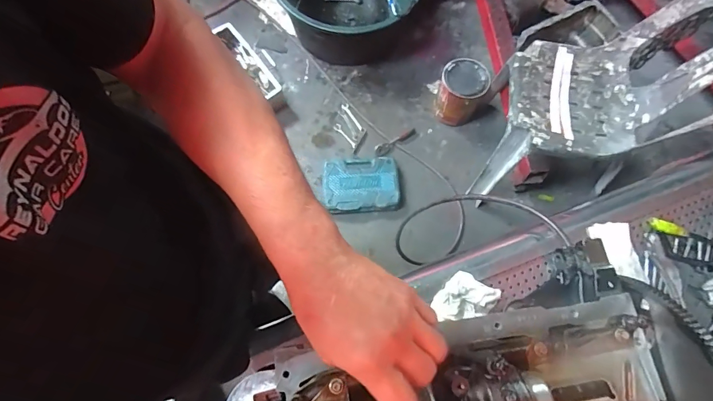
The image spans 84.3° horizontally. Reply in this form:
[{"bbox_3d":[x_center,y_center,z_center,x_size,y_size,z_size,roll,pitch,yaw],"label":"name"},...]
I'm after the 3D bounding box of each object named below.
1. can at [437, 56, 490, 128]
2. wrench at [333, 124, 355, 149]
[{"bbox_3d":[0.390,-0.403,1.505,0.165,0.212,0.154,15,71,4],"label":"can"},{"bbox_3d":[-0.044,-0.258,1.574,0.028,0.011,0.122,-39,76,-13],"label":"wrench"}]

